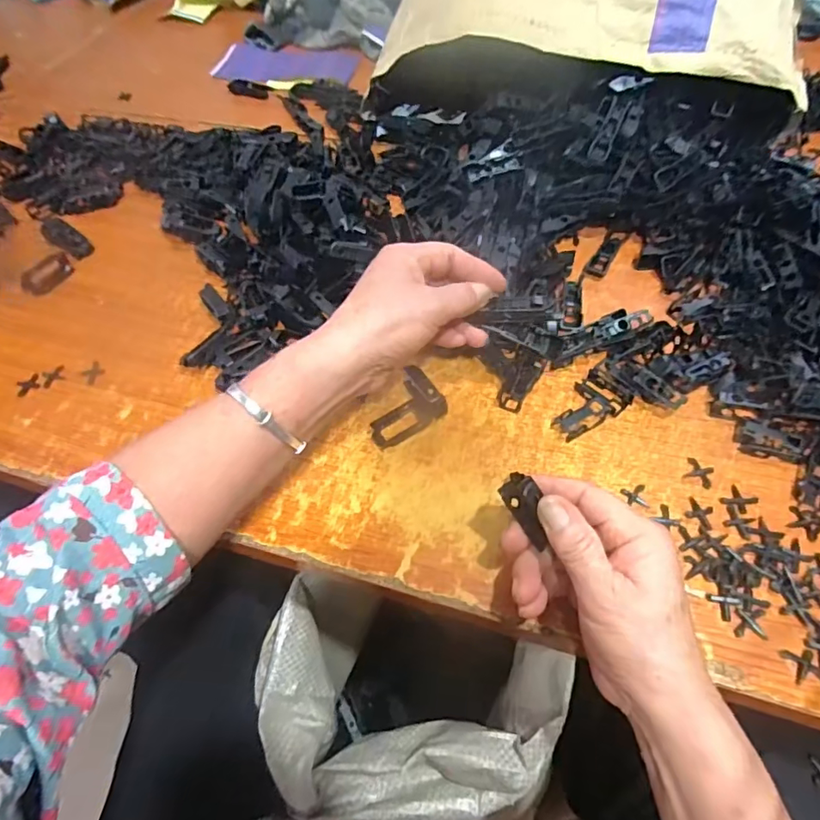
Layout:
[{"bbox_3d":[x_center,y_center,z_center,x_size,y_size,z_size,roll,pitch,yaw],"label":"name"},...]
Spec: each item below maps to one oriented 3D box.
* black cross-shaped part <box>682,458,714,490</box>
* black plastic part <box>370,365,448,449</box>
[{"bbox_3d":[0.203,0.044,0.365,0.019,0.004,0.018,29,61,21],"label":"black cross-shaped part"},{"bbox_3d":[-0.007,-0.001,0.401,0.060,0.019,0.042,-33,60,-19],"label":"black plastic part"}]

